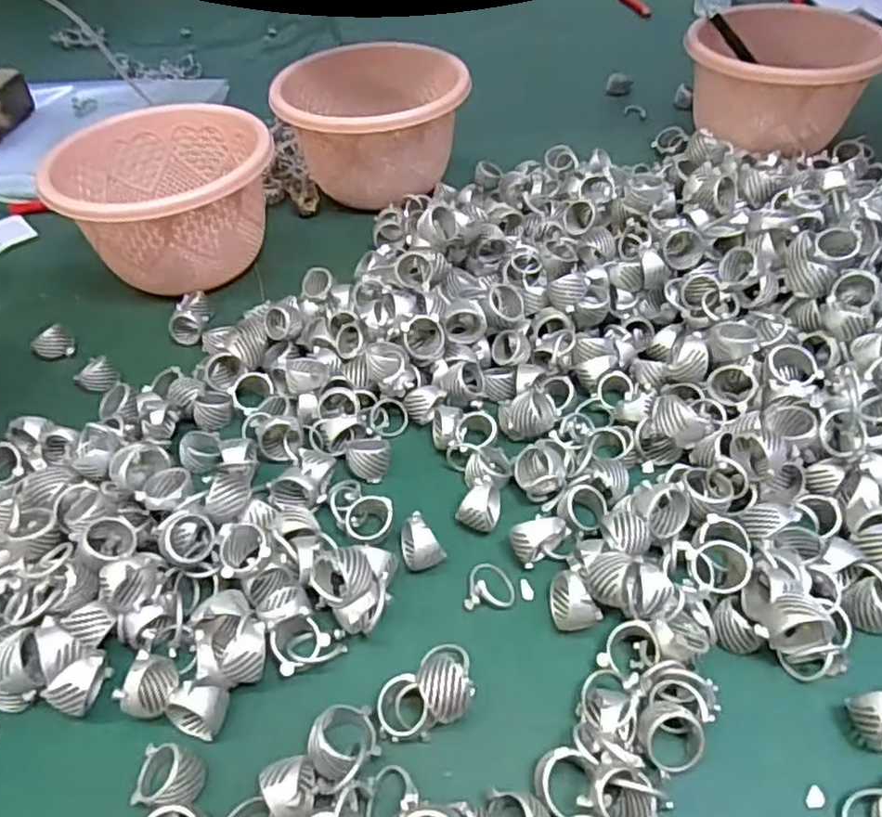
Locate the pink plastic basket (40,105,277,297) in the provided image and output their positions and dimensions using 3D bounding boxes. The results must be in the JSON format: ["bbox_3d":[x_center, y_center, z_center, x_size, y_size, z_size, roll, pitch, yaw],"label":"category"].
[{"bbox_3d":[-0.190,-0.143,0.488,0.136,0.083,0.128,-28,50,-22],"label":"pink plastic basket"}]

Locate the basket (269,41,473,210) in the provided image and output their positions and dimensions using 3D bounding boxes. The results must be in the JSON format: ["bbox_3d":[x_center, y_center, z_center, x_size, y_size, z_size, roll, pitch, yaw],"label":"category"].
[{"bbox_3d":[-0.053,-0.221,0.553,0.146,0.087,0.120,-6,46,-1],"label":"basket"}]

